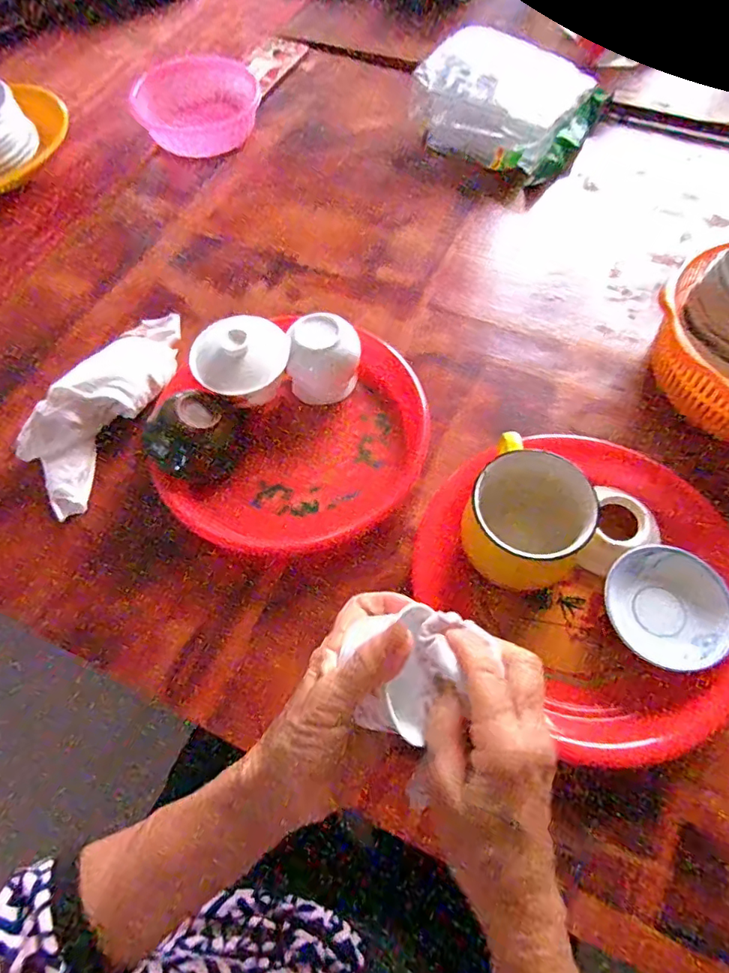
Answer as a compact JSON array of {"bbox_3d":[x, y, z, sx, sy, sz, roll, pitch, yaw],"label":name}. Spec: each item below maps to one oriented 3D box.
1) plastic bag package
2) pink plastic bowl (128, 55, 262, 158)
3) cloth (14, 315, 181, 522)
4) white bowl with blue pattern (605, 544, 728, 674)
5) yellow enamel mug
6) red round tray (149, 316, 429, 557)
[{"bbox_3d":[0.190,-0.511,0.693,0.216,0.070,0.212,29,68,15],"label":"plastic bag package"},{"bbox_3d":[-0.232,-0.543,0.734,0.166,0.043,0.162,-1,63,2],"label":"pink plastic bowl"},{"bbox_3d":[-0.253,-0.088,0.507,0.079,0.053,0.231,20,66,12],"label":"cloth"},{"bbox_3d":[0.238,0.095,0.411,0.085,0.028,0.093,-1,63,2],"label":"white bowl with blue pattern"},{"bbox_3d":[0.130,0.030,0.419,0.092,0.091,0.086,-1,63,2],"label":"yellow enamel mug"},{"bbox_3d":[-0.054,-0.051,0.499,0.235,0.023,0.226,-1,63,2],"label":"red round tray"}]

